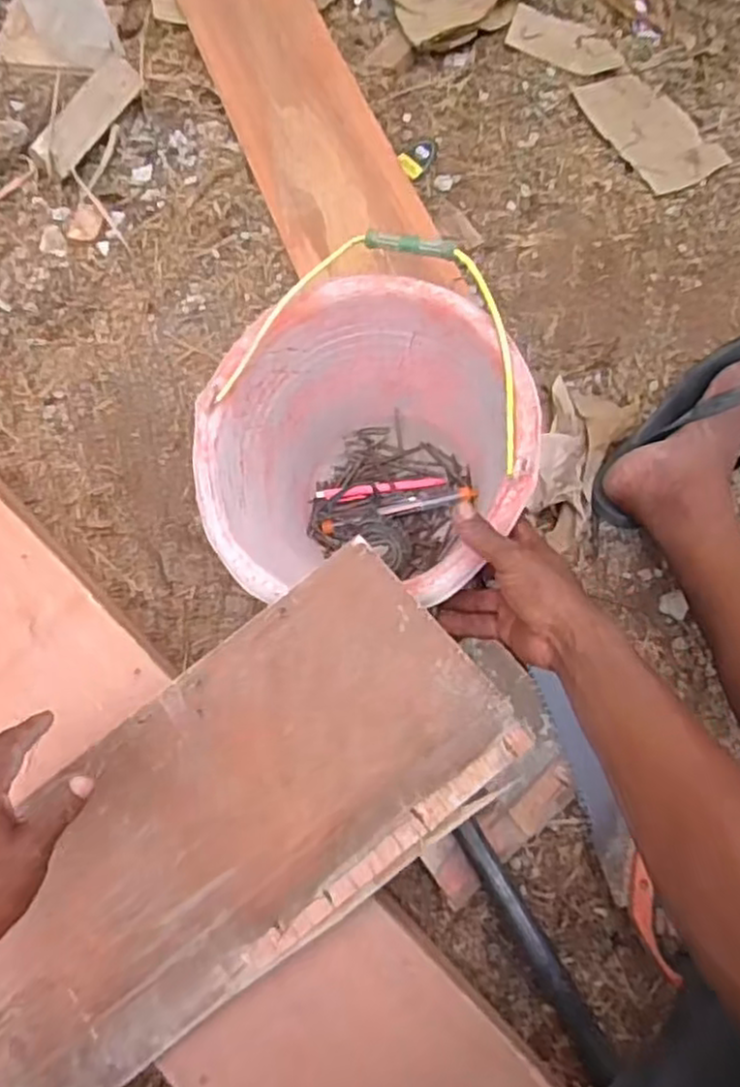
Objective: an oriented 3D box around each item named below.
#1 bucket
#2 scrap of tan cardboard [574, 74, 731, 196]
[{"bbox_3d":[0.003,-0.067,0.680,0.277,0.238,0.303,-1,67,3],"label":"bucket"},{"bbox_3d":[0.391,-0.586,1.013,0.127,0.017,0.230,-25,68,-7],"label":"scrap of tan cardboard"}]

